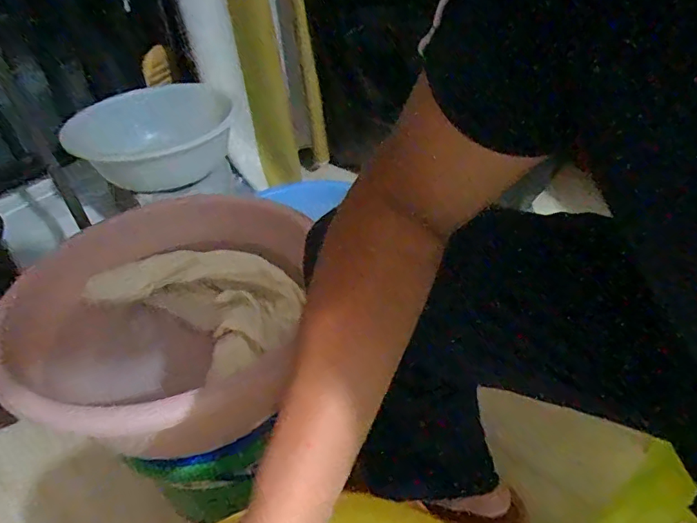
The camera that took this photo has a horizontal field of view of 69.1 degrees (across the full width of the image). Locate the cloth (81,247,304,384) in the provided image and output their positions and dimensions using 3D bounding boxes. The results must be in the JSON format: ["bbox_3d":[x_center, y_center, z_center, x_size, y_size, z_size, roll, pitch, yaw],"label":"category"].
[{"bbox_3d":[-0.179,0.049,0.623,0.264,0.056,0.163,25,48,31],"label":"cloth"}]

